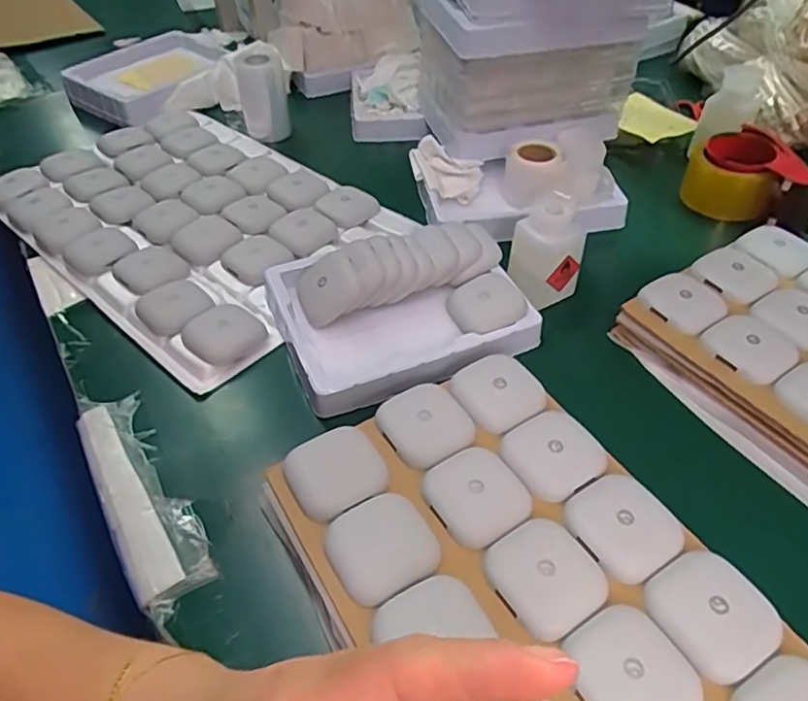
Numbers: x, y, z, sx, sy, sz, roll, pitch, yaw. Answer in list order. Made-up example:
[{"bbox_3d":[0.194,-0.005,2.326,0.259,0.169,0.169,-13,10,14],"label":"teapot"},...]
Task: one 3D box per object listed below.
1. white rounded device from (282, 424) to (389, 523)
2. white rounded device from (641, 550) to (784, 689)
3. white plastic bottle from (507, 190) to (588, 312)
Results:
[{"bbox_3d":[-0.048,0.084,0.431,0.065,0.013,0.063,-23,50,-19],"label":"white rounded device"},{"bbox_3d":[0.183,0.154,0.361,0.063,0.011,0.065,-22,50,-18],"label":"white rounded device"},{"bbox_3d":[0.137,-0.091,0.589,0.065,0.108,0.051,-23,51,-14],"label":"white plastic bottle"}]

